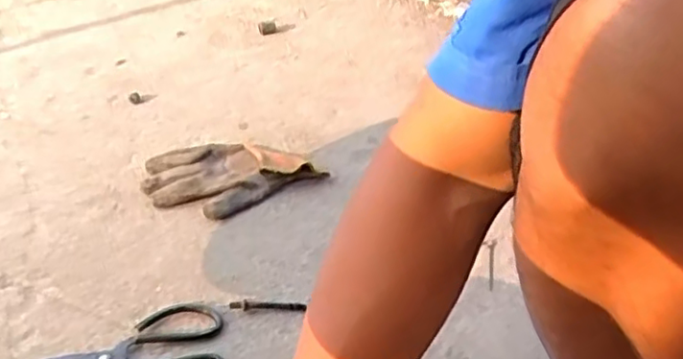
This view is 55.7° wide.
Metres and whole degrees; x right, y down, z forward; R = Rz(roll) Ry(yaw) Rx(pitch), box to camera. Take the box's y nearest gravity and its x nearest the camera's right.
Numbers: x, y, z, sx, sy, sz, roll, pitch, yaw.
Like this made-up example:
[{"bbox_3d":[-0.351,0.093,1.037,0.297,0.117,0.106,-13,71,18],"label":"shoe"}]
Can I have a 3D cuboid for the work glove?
[{"bbox_3d":[-0.166,-0.011,0.949,0.236,0.033,0.162,-19,42,-24],"label":"work glove"}]

